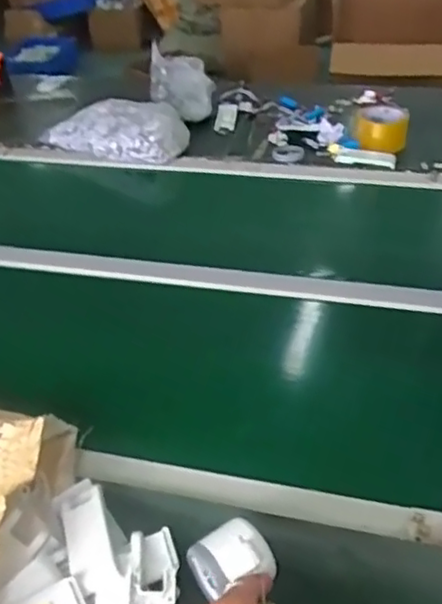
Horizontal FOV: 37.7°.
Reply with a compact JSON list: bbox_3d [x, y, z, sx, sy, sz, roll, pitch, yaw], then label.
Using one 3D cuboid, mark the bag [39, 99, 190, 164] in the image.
[{"bbox_3d":[-0.211,-0.345,1.302,0.309,0.080,0.154,18,43,26],"label":"bag"}]

